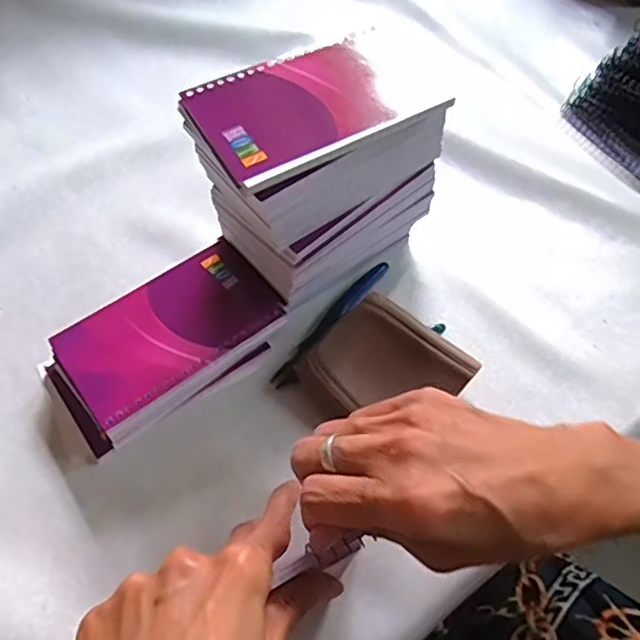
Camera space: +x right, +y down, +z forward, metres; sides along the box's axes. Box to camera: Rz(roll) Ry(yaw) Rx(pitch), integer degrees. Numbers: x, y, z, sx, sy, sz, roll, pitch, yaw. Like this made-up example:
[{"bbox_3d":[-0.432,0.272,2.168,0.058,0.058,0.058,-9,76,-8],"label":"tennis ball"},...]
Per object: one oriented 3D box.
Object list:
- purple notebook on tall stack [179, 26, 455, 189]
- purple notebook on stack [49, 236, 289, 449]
[{"bbox_3d":[-0.001,-0.123,0.331,0.130,0.009,0.082,-24,60,-15],"label":"purple notebook on tall stack"},{"bbox_3d":[-0.094,0.007,0.383,0.135,0.009,0.085,-36,63,-21],"label":"purple notebook on stack"}]

